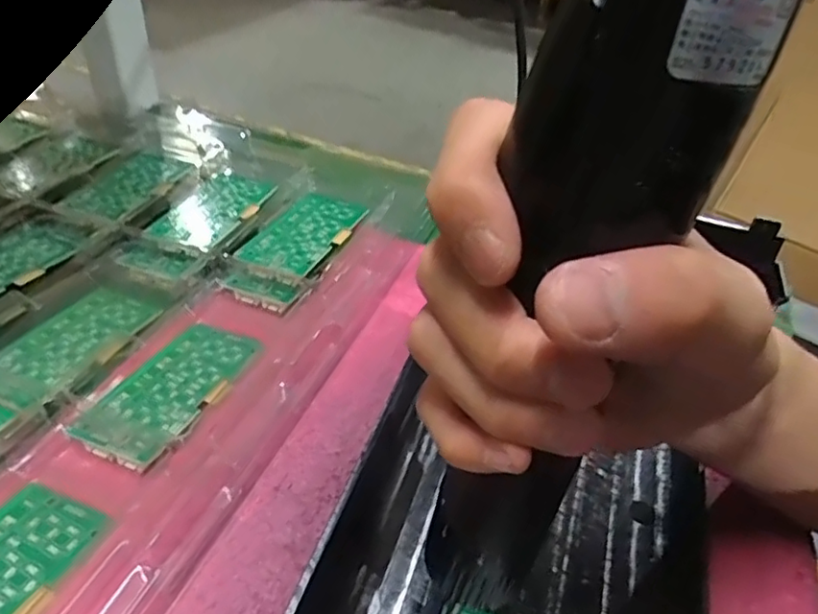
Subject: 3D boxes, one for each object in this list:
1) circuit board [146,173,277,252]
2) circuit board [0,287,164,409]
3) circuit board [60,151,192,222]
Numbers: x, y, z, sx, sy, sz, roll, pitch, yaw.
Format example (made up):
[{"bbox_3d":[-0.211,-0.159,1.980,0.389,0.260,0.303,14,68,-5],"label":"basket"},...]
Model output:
[{"bbox_3d":[-0.128,-0.067,0.419,0.047,0.009,0.090,14,41,9],"label":"circuit board"},{"bbox_3d":[-0.182,0.018,0.331,0.051,0.007,0.097,13,35,12],"label":"circuit board"},{"bbox_3d":[-0.198,-0.088,0.435,0.048,0.005,0.090,17,41,11],"label":"circuit board"}]

